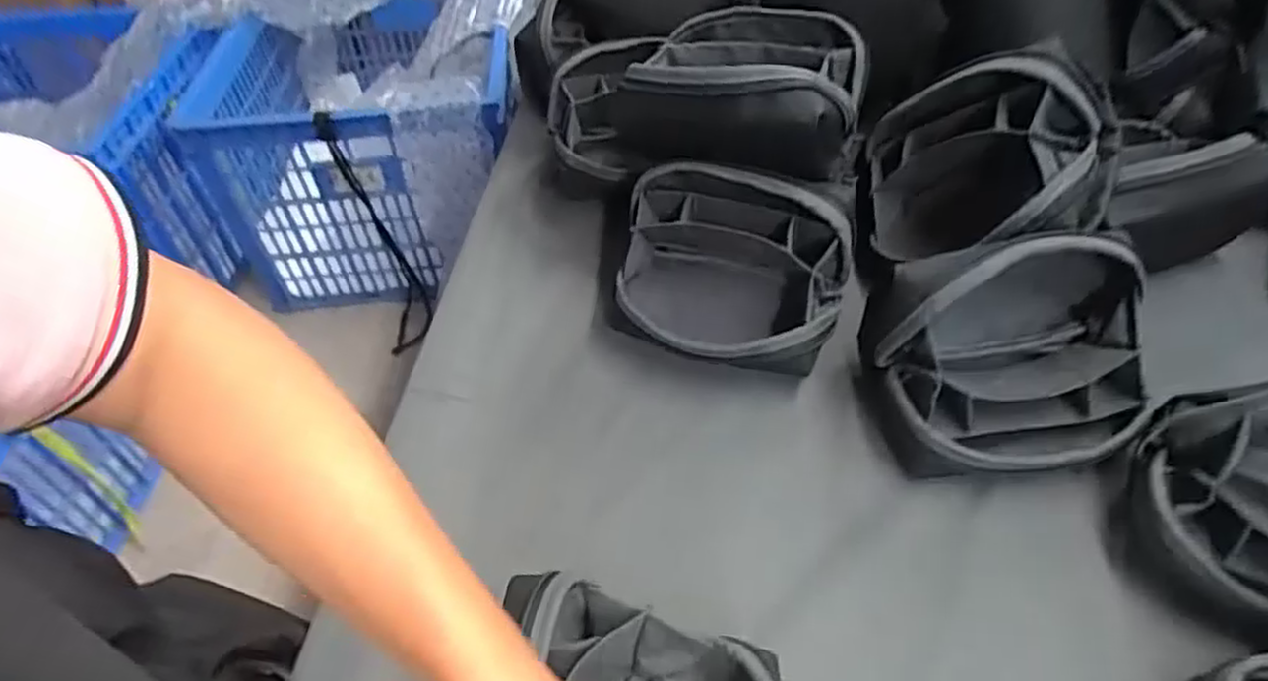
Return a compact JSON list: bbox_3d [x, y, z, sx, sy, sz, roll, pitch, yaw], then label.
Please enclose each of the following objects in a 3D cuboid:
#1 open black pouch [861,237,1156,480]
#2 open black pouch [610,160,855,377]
[{"bbox_3d":[0.245,0.008,0.465,0.165,0.126,0.120,-10,48,-6],"label":"open black pouch"},{"bbox_3d":[0.068,-0.046,0.539,0.165,0.109,0.124,10,49,11],"label":"open black pouch"}]

